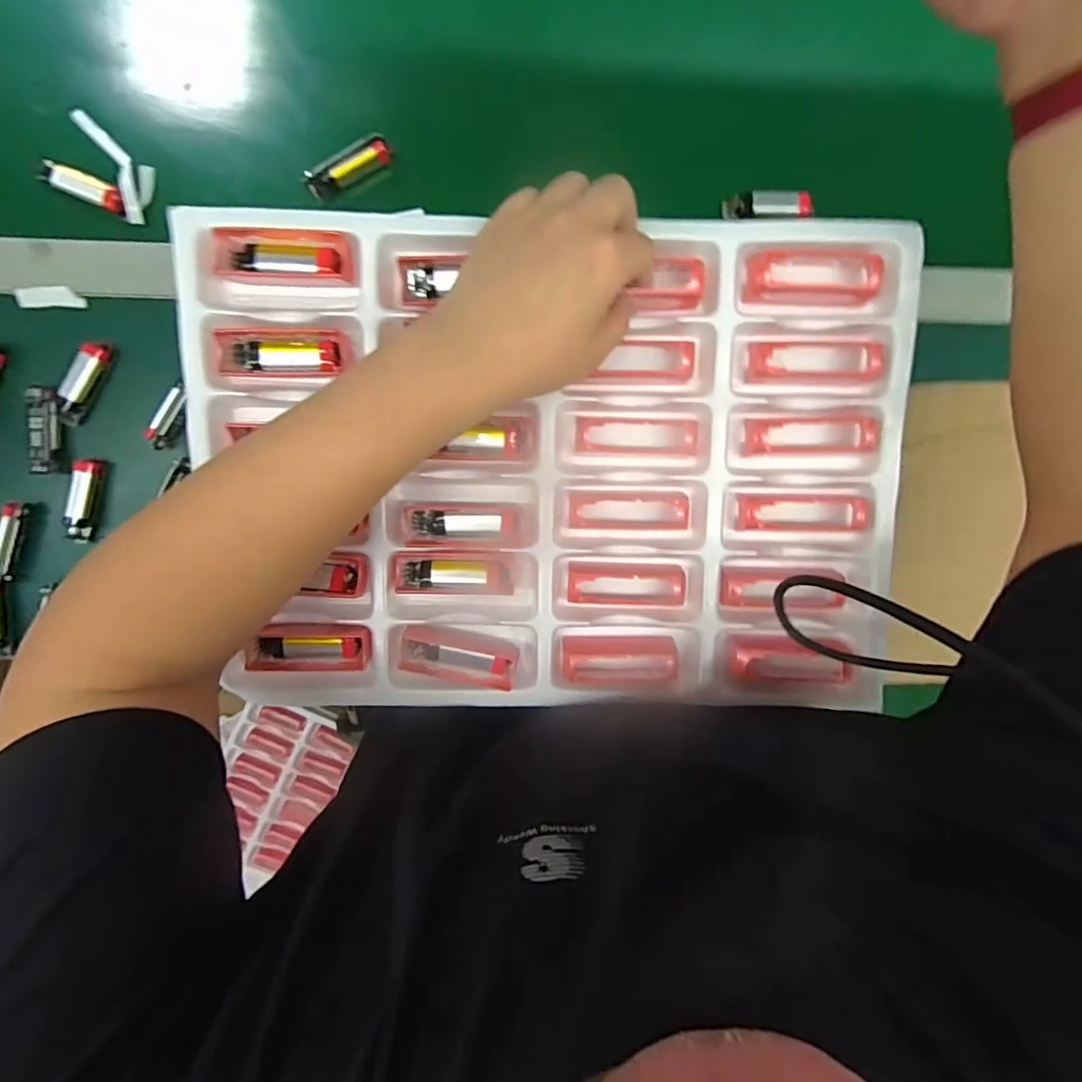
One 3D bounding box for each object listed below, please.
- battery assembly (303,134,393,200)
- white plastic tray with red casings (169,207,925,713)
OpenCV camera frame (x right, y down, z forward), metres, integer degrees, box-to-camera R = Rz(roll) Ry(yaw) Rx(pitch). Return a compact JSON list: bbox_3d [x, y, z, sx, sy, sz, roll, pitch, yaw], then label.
[{"bbox_3d":[-0.145,-0.283,0.411,0.068,0.015,0.013,-28,96,2],"label":"battery assembly"},{"bbox_3d":[0.007,-0.045,0.356,0.444,0.037,0.311,0,97,-1],"label":"white plastic tray with red casings"}]

